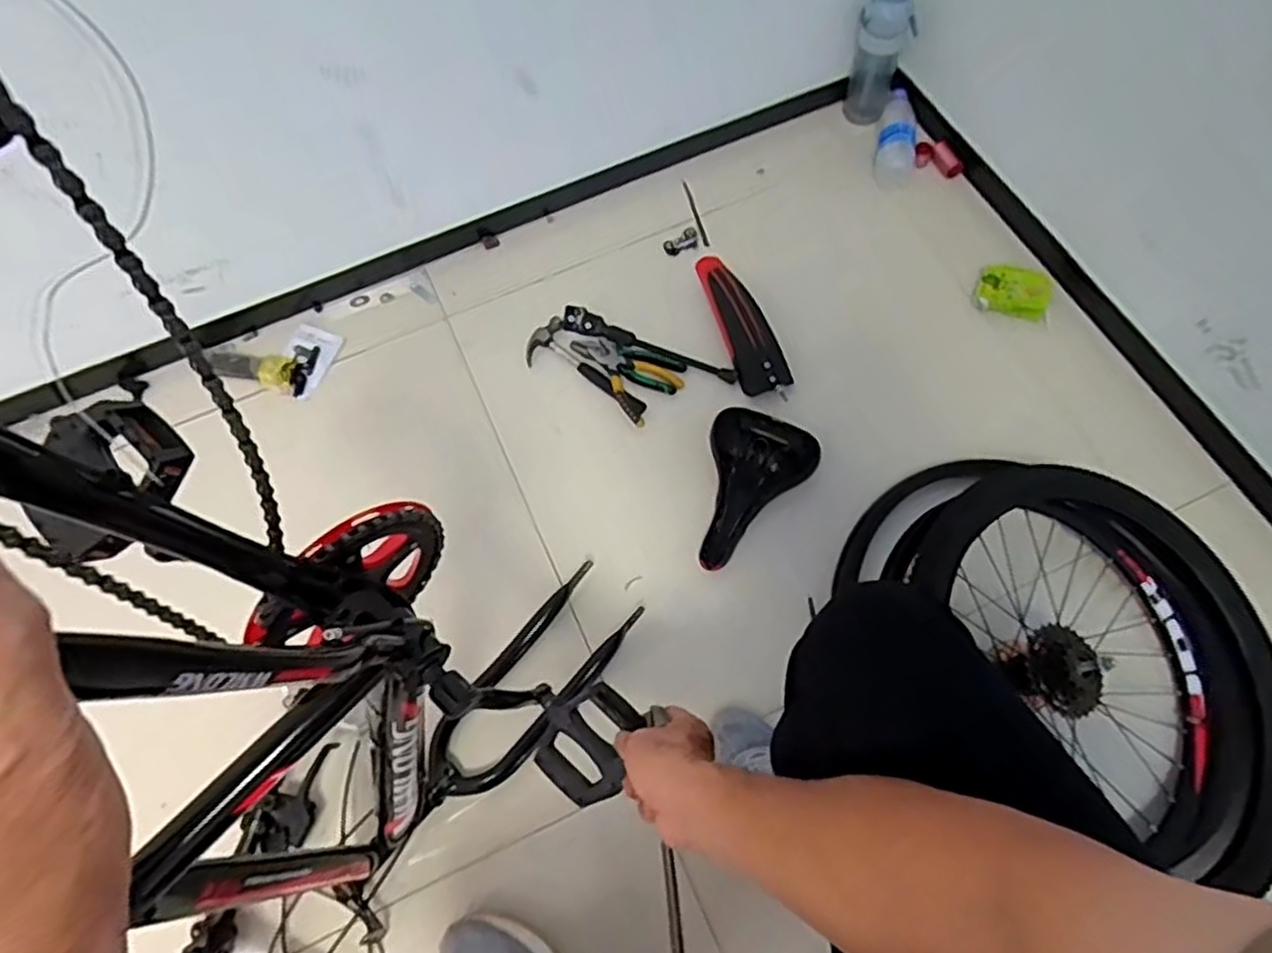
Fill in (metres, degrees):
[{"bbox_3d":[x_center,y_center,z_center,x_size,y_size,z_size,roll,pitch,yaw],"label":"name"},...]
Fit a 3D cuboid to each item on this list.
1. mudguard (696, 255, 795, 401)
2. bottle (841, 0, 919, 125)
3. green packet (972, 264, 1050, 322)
[{"bbox_3d":[0.164,-0.247,1.162,0.074,0.063,0.291,-19,67,-6],"label":"mudguard"},{"bbox_3d":[0.397,-0.684,1.191,0.091,0.233,0.073,12,68,7],"label":"bottle"},{"bbox_3d":[0.606,-0.301,1.170,0.115,0.046,0.081,19,69,10],"label":"green packet"}]

